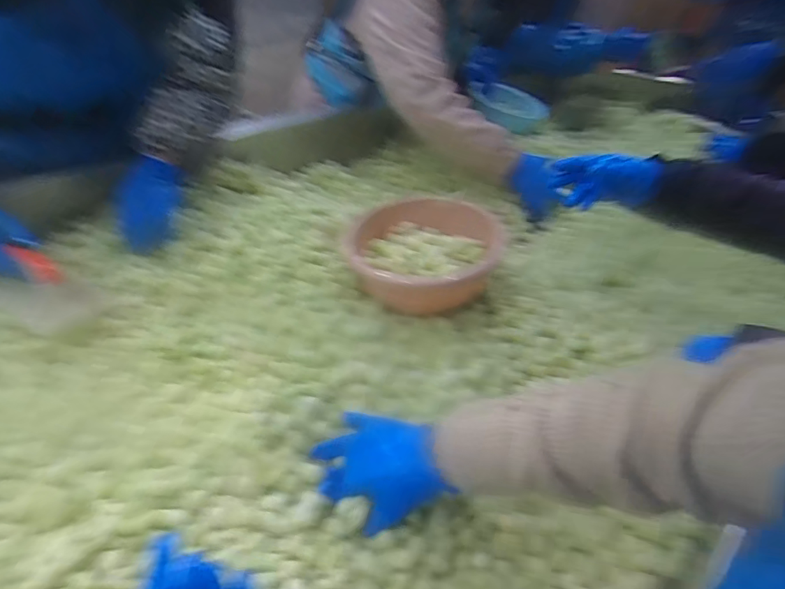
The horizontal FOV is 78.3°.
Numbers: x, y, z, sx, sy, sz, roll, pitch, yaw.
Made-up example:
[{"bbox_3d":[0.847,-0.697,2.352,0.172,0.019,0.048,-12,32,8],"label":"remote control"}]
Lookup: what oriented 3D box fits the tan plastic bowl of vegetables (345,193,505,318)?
[{"bbox_3d":[0.052,-0.067,0.770,0.238,0.088,0.220,-12,44,-7],"label":"tan plastic bowl of vegetables"}]

